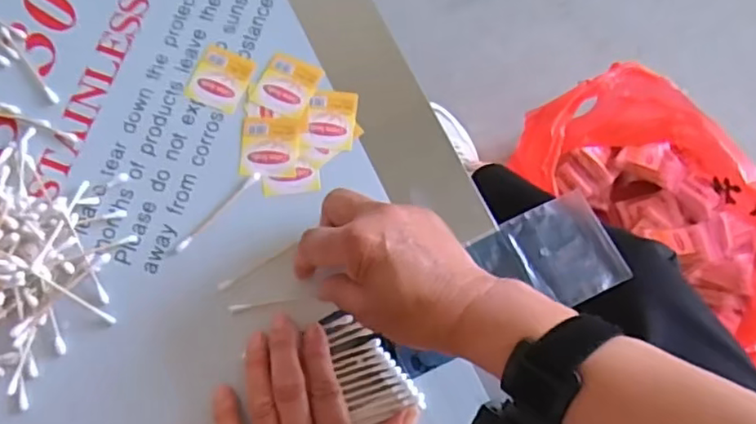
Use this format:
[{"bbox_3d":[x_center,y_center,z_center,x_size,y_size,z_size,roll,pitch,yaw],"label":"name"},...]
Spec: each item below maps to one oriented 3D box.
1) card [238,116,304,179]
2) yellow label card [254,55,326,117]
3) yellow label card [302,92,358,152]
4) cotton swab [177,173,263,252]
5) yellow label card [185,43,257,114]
[{"bbox_3d":[-0.075,-0.046,0.434,0.040,0.004,0.043,3,76,0],"label":"card"},{"bbox_3d":[-0.065,-0.091,0.444,0.040,0.004,0.042,23,77,5],"label":"yellow label card"},{"bbox_3d":[-0.033,-0.065,0.438,0.034,0.004,0.042,7,76,1],"label":"yellow label card"},{"bbox_3d":[-0.107,0.000,0.419,0.006,0.004,0.074,44,79,9],"label":"cotton swab"},{"bbox_3d":[-0.112,-0.096,0.447,0.040,0.004,0.044,20,77,4],"label":"yellow label card"}]

